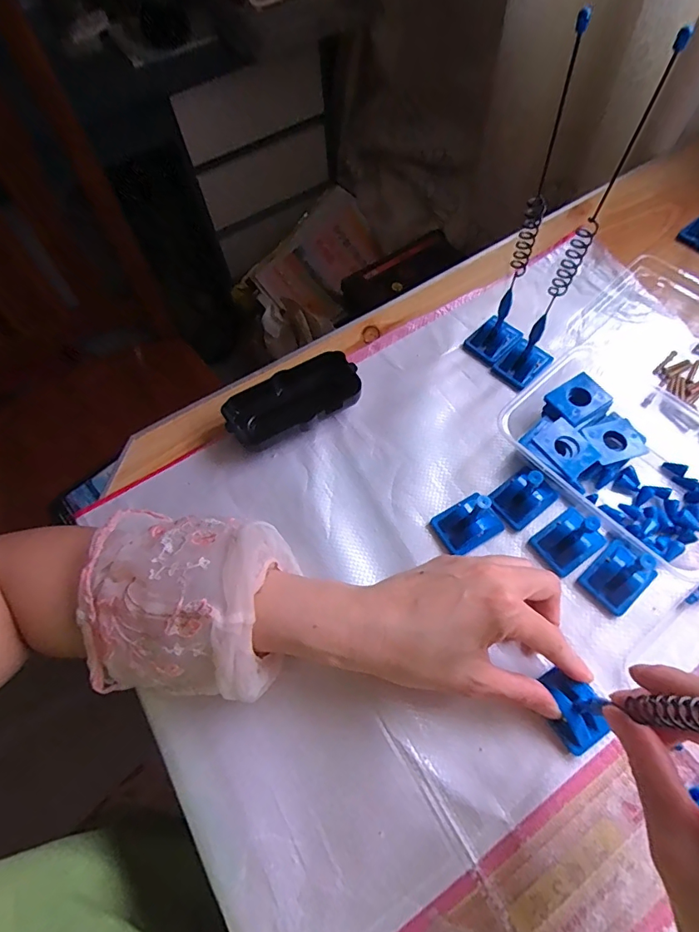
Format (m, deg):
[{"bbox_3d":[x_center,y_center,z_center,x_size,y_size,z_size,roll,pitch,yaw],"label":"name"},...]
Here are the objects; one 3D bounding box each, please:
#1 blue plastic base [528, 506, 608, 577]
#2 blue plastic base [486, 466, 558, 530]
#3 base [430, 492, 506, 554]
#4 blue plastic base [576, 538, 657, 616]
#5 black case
[{"bbox_3d":[0.155,0.049,0.322,0.044,0.022,0.033,-33,66,-13],"label":"blue plastic base"},{"bbox_3d":[0.128,0.022,0.342,0.048,0.019,0.033,-36,67,-15],"label":"blue plastic base"},{"bbox_3d":[0.085,0.040,0.332,0.042,0.023,0.032,-27,65,-11],"label":"base"},{"bbox_3d":[0.184,0.072,0.312,0.036,0.021,0.045,41,72,20],"label":"blue plastic base"},{"bbox_3d":[-0.046,-0.052,0.383,0.108,0.027,0.054,-27,65,-11],"label":"black case"}]

